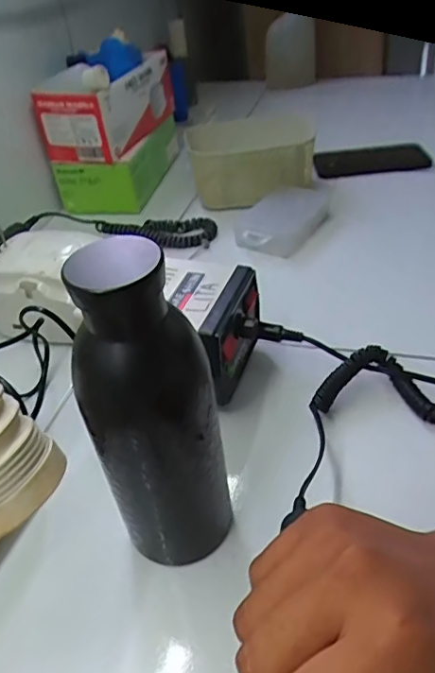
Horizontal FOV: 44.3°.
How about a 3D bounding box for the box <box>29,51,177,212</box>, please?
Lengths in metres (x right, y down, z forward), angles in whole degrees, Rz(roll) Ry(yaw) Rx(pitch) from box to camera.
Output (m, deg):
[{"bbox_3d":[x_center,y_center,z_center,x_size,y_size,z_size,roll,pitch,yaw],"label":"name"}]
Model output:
[{"bbox_3d":[-0.144,-0.307,0.774,0.121,0.167,0.210,6,41,16],"label":"box"}]

